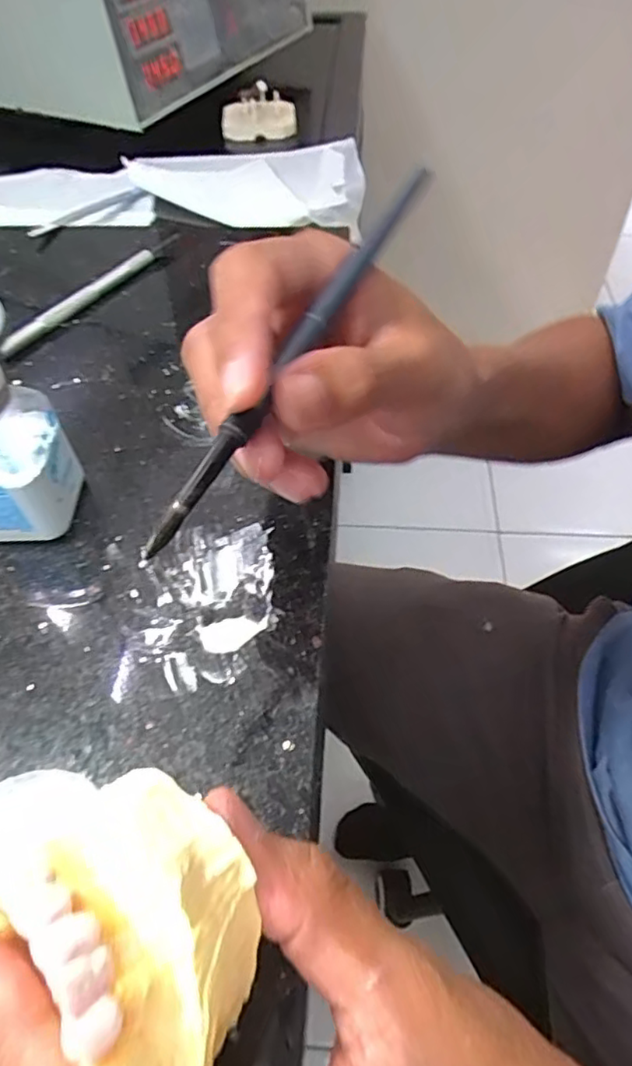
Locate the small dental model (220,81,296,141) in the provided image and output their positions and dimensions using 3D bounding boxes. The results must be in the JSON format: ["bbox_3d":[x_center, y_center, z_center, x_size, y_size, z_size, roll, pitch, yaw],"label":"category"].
[{"bbox_3d":[-0.053,-0.389,0.558,0.067,0.027,0.063,-4,52,-2],"label":"small dental model"}]

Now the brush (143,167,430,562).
[{"bbox_3d":[-0.001,-0.061,0.175,0.010,0.013,0.163,21,63,17],"label":"brush"}]

